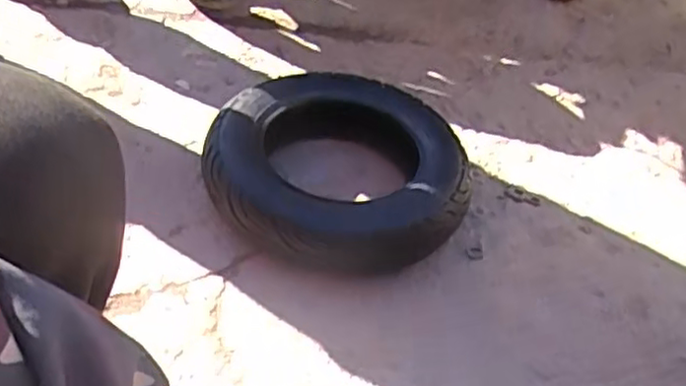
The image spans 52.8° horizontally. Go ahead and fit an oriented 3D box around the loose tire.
[{"bbox_3d":[-0.010,-0.031,0.889,0.315,0.095,0.288,4,43,-4],"label":"loose tire"}]

